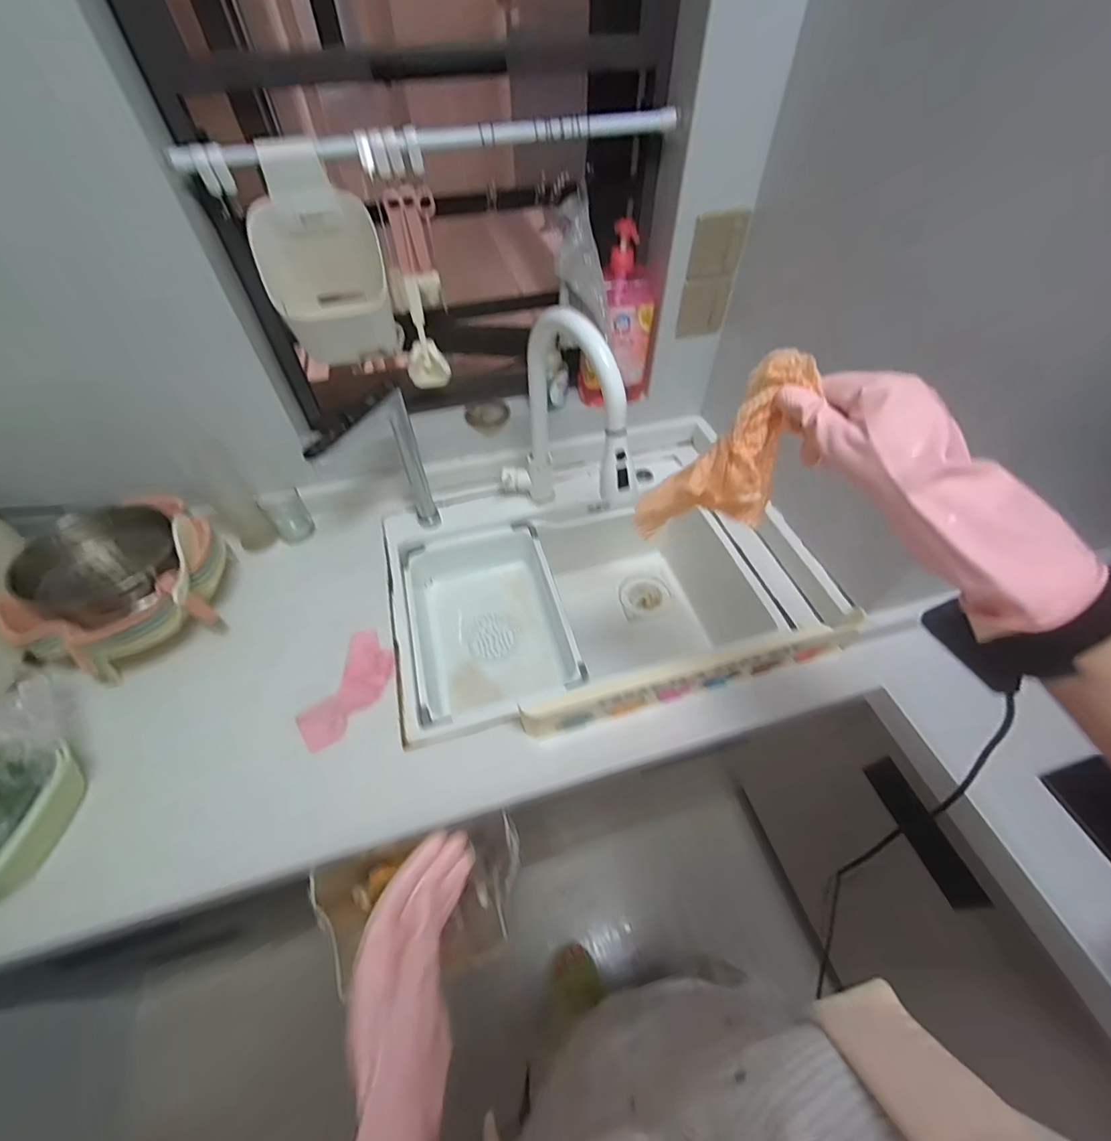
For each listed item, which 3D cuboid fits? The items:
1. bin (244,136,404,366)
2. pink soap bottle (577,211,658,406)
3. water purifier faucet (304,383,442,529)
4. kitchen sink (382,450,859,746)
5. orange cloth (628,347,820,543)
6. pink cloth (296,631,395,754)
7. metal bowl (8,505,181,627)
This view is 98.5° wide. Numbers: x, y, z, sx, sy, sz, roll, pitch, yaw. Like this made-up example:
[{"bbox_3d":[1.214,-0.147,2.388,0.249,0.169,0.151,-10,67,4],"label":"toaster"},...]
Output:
[{"bbox_3d":[-0.315,-0.427,0.653,0.150,0.240,0.116,-12,53,-7],"label":"bin"},{"bbox_3d":[0.110,-0.422,0.817,0.126,0.281,0.082,-17,54,-11],"label":"pink soap bottle"},{"bbox_3d":[-0.278,-0.139,0.766,0.030,0.277,0.156,36,62,25],"label":"water purifier faucet"},{"bbox_3d":[0.057,0.045,0.902,0.663,0.307,0.444,-13,54,-8],"label":"kitchen sink"},{"bbox_3d":[0.154,-0.089,0.432,0.064,0.208,0.077,15,49,-24],"label":"orange cloth"},{"bbox_3d":[-0.290,0.166,0.683,0.081,0.027,0.176,10,54,9],"label":"pink cloth"},{"bbox_3d":[-0.625,-0.011,0.676,0.188,0.096,0.180,-1,53,1],"label":"metal bowl"}]

